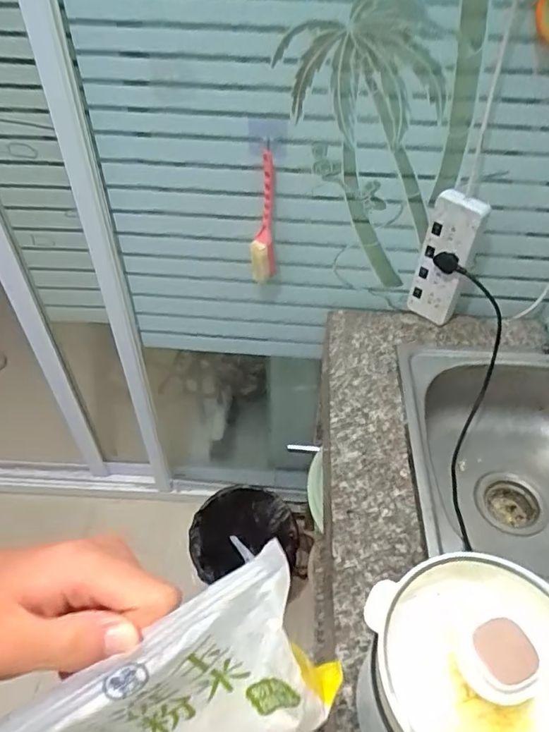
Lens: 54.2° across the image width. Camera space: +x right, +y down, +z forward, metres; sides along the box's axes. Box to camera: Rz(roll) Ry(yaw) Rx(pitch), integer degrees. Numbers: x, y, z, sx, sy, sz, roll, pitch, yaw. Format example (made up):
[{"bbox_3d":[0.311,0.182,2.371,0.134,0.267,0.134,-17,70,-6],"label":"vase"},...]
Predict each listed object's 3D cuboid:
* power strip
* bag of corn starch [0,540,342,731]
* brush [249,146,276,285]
[{"bbox_3d":[0.272,-0.168,0.862,0.077,0.214,0.040,19,50,17],"label":"power strip"},{"bbox_3d":[-0.044,0.171,0.250,0.169,0.157,0.047,-22,51,-20],"label":"bag of corn starch"},{"bbox_3d":[-0.019,-0.231,0.859,0.039,0.223,0.034,-3,47,-2],"label":"brush"}]

